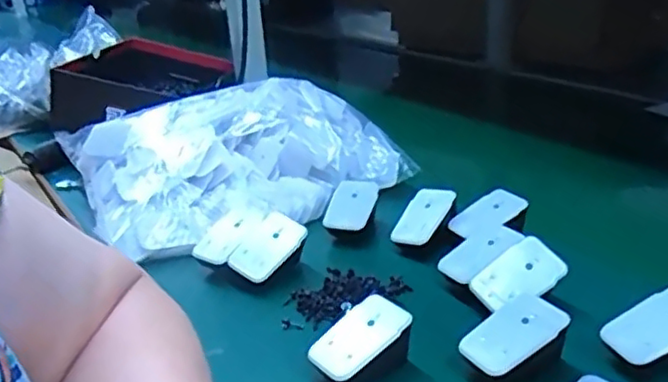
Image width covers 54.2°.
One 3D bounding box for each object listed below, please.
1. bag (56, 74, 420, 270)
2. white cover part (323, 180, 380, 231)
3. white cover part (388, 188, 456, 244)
[{"bbox_3d":[-0.115,-0.040,0.754,0.329,0.119,0.249,-15,26,-23],"label":"bag"},{"bbox_3d":[0.018,0.013,0.667,0.046,0.008,0.066,7,47,17],"label":"white cover part"},{"bbox_3d":[0.085,0.024,0.628,0.037,0.009,0.068,23,62,21],"label":"white cover part"}]

